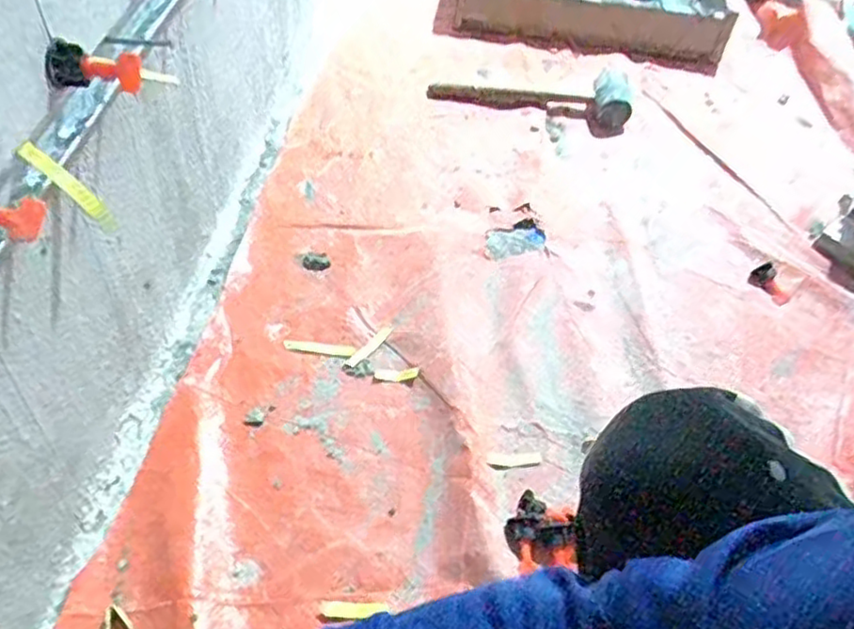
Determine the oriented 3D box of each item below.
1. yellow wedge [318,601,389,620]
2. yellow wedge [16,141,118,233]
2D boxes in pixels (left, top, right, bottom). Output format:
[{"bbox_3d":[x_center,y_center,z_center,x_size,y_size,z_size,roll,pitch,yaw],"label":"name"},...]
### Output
[{"bbox_3d":[-0.068,0.274,0.640,0.061,0.013,0.016,3,49,-1],"label":"yellow wedge"},{"bbox_3d":[-0.239,-0.086,0.467,0.008,0.074,0.012,-19,35,40],"label":"yellow wedge"}]

